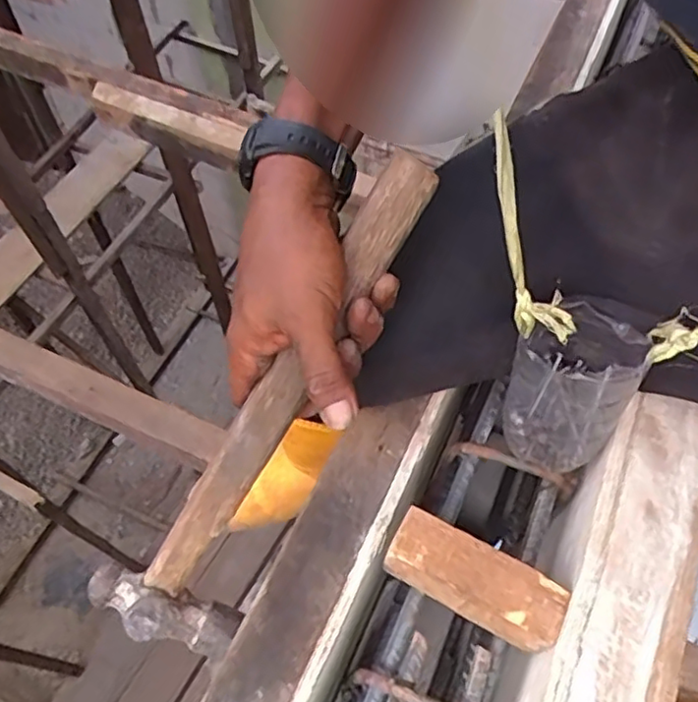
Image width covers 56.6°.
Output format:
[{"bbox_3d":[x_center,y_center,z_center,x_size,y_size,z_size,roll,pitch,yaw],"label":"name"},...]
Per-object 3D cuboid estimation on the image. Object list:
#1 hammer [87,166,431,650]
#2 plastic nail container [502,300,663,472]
[{"bbox_3d":[-0.041,0.037,0.373,0.073,0.040,0.316,35,101,20],"label":"hammer"},{"bbox_3d":[0.137,0.020,0.403,0.069,0.106,0.067,0,58,0],"label":"plastic nail container"}]

